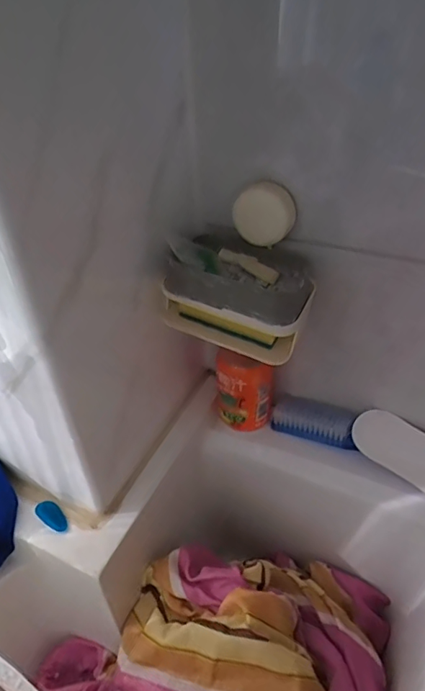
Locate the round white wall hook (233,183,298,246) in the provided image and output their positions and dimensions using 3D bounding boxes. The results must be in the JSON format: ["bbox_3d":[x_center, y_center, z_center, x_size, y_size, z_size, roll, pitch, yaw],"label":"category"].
[{"bbox_3d":[0.047,-0.119,0.443,0.055,0.053,0.016,1,40,5],"label":"round white wall hook"}]

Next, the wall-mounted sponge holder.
[{"bbox_3d":[0.027,-0.051,0.463,0.132,0.081,0.086,15,43,20],"label":"wall-mounted sponge holder"}]

